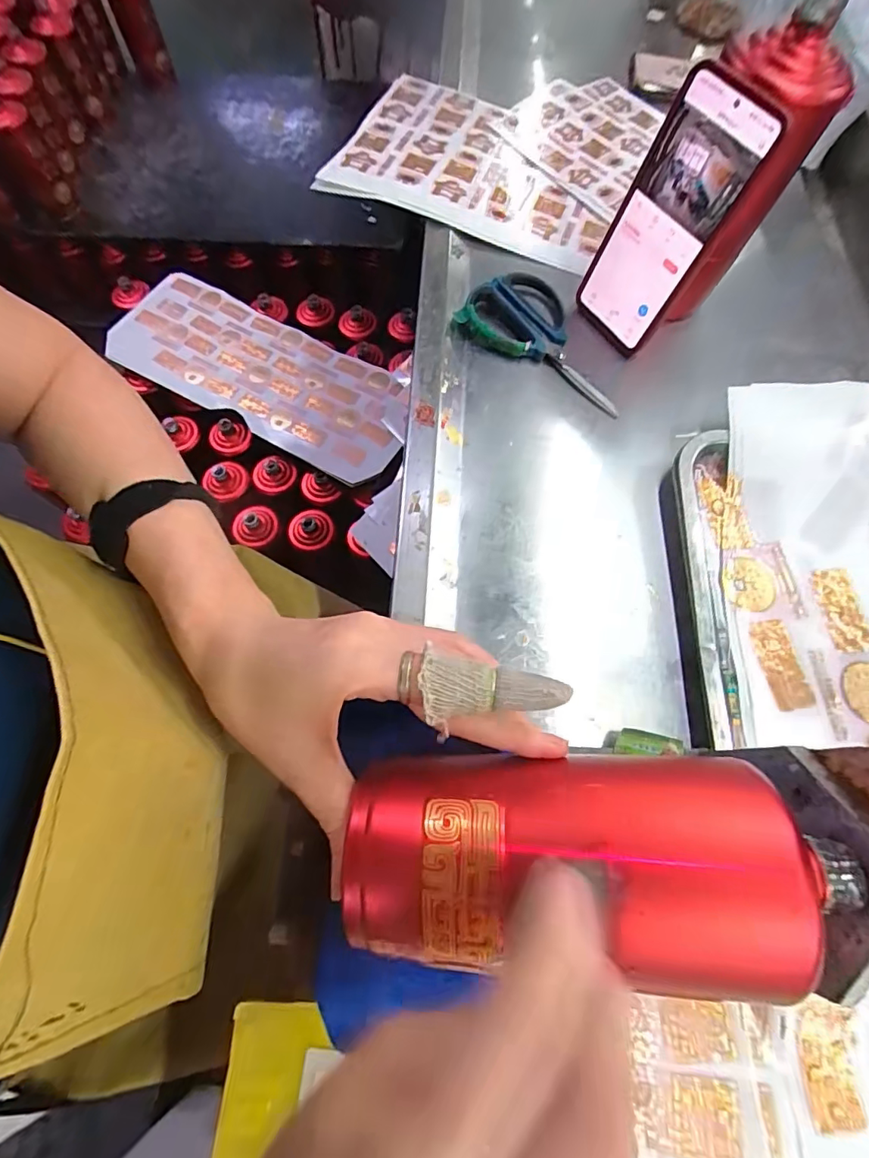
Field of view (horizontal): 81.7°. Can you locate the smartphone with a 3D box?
[{"bbox_3d":[0.170,-0.263,0.380,0.017,0.163,0.080,-27,70,-29],"label":"smartphone"}]

